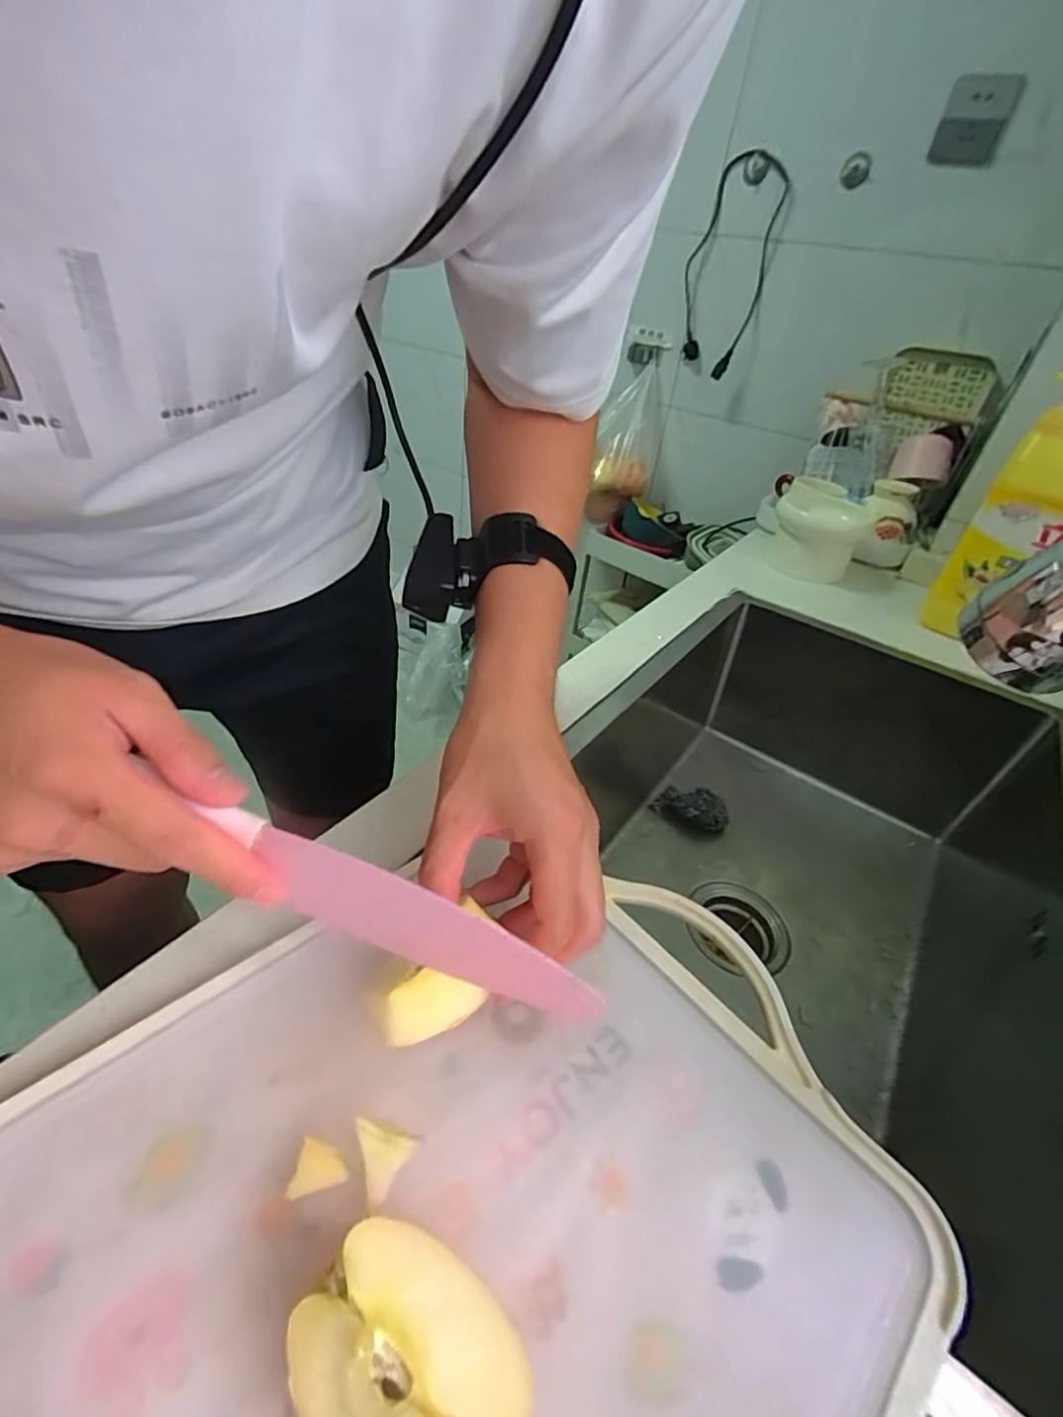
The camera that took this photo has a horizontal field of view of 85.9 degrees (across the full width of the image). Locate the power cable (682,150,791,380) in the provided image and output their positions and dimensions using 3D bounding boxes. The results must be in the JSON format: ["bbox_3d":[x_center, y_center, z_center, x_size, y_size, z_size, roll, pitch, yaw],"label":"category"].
[{"bbox_3d":[0.391,-0.884,1.149,0.168,0.346,0.034,35,36,28],"label":"power cable"}]

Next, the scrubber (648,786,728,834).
[{"bbox_3d":[0.203,0.125,0.725,0.092,0.031,0.050,22,40,18],"label":"scrubber"}]

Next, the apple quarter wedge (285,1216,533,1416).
[{"bbox_3d":[-0.039,0.211,0.181,0.072,0.043,0.055,26,44,22],"label":"apple quarter wedge"}]

